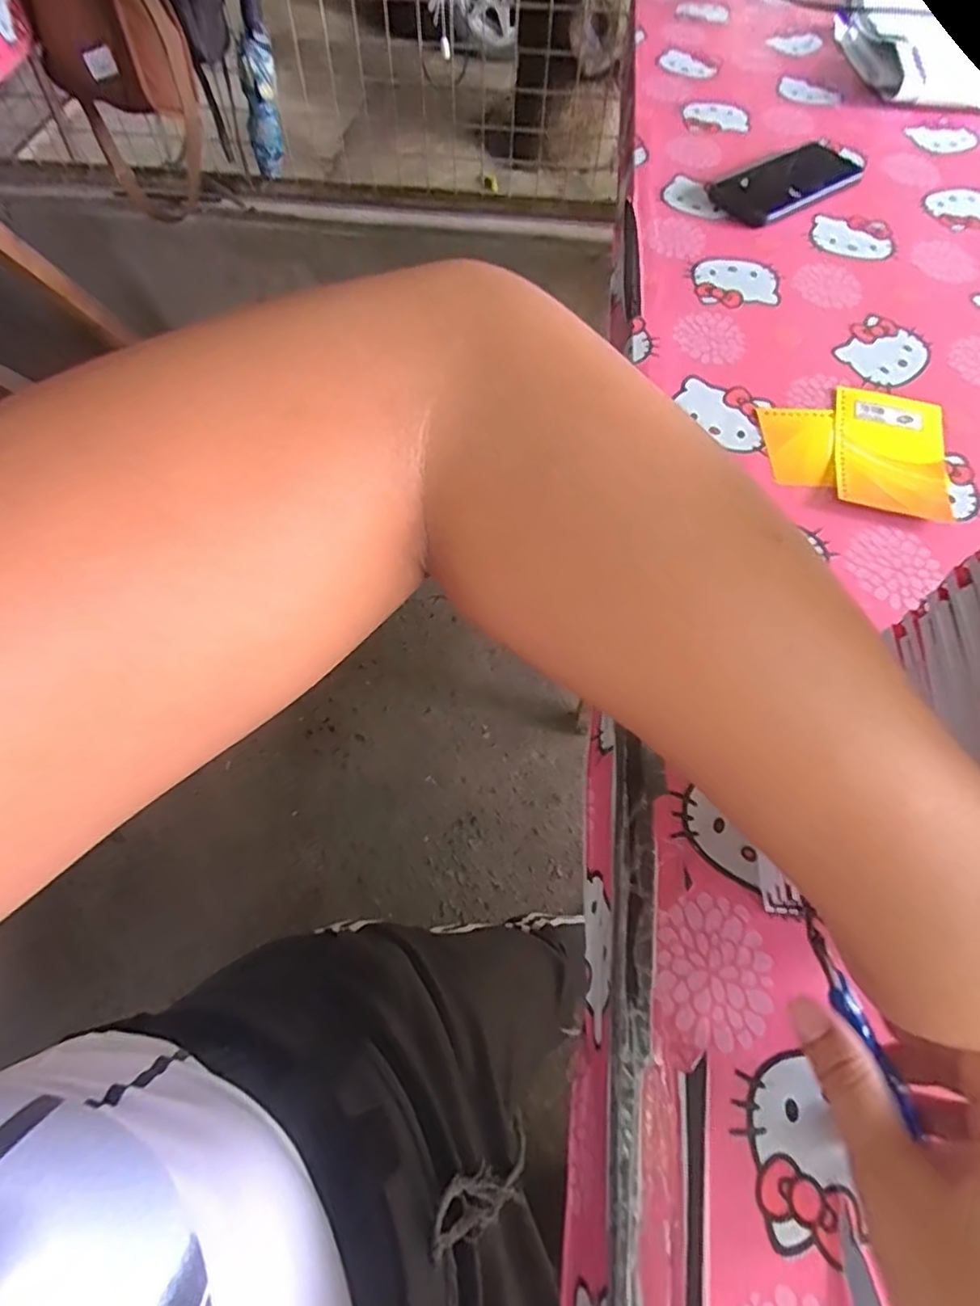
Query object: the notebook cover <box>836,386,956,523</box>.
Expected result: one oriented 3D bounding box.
[{"bbox_3d":[0.304,-0.155,0.462,0.077,0.010,0.128,14,63,6],"label":"notebook cover"}]

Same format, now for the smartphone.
[{"bbox_3d":[0.309,-0.490,0.637,0.172,0.009,0.082,-33,68,-17],"label":"smartphone"}]

